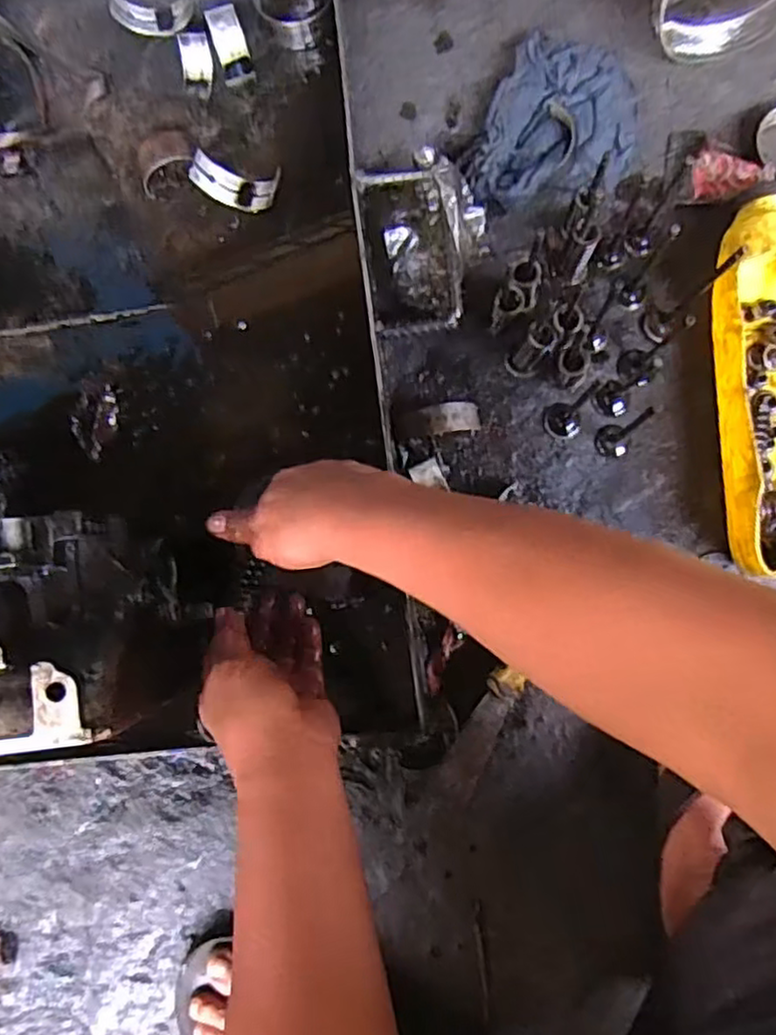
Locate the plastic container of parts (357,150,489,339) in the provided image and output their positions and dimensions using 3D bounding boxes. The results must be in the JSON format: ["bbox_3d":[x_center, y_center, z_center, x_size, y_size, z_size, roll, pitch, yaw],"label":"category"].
[{"bbox_3d":[0.031,-0.219,0.557,0.101,0.052,0.143,-8,86,4],"label":"plastic container of parts"}]

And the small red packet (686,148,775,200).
[{"bbox_3d":[0.279,-0.281,0.563,0.057,0.023,0.039,-6,86,4],"label":"small red packet"}]

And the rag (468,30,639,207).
[{"bbox_3d":[0.147,-0.326,0.576,0.120,0.027,0.149,21,88,5],"label":"rag"}]

